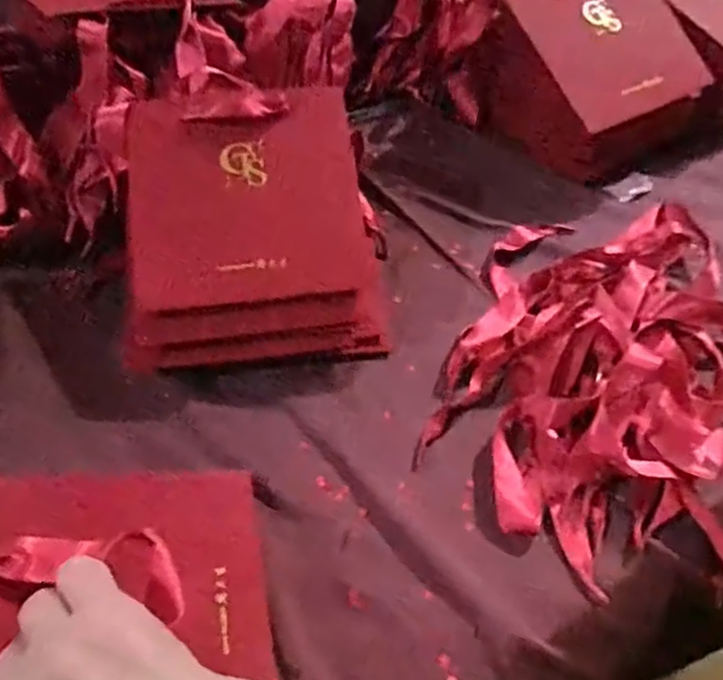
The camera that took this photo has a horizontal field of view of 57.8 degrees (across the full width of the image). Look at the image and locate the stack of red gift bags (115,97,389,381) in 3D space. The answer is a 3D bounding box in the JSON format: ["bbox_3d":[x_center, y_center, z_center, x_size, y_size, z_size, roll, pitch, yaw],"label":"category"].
[{"bbox_3d":[-0.058,-0.068,0.408,0.165,0.031,0.166,-3,95,-24],"label":"stack of red gift bags"}]

